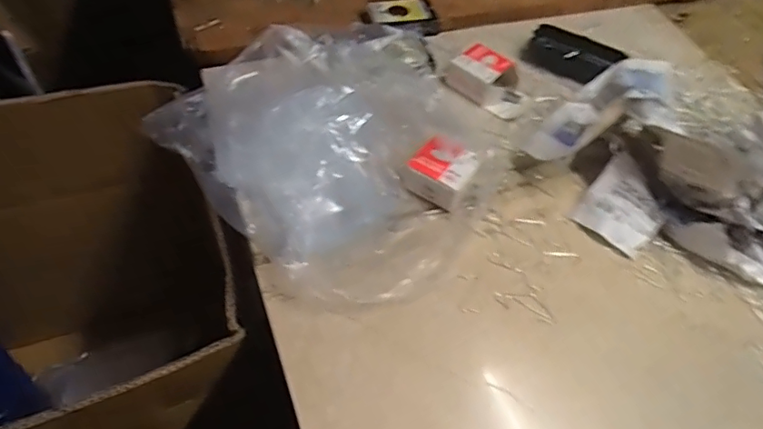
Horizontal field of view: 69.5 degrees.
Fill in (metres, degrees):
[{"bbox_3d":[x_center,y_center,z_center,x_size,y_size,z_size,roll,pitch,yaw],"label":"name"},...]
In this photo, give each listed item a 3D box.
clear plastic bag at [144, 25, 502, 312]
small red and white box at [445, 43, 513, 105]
[{"bbox_3d":[-0.025,-0.080,0.514,0.286,0.066,0.304,-36,63,-27],"label":"clear plastic bag"},{"bbox_3d":[0.107,-0.157,0.600,0.054,0.028,0.053,34,57,20],"label":"small red and white box"}]

